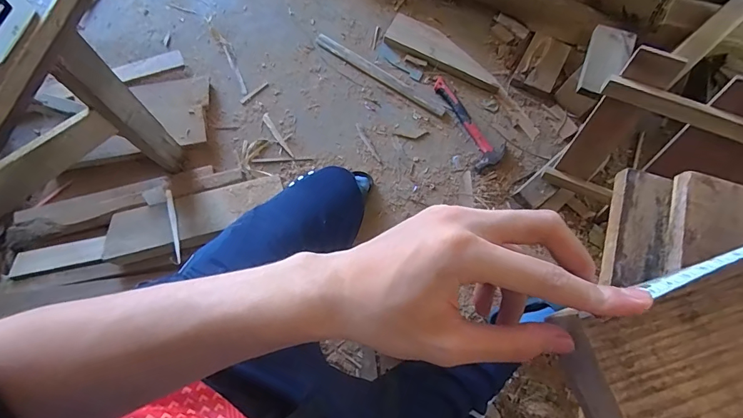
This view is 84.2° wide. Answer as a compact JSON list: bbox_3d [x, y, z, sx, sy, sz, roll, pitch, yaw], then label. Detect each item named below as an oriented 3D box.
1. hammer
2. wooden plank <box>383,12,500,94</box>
[{"bbox_3d":[0.296,-0.281,1.284,0.106,0.029,0.337,-23,73,-9],"label":"hammer"},{"bbox_3d":[0.246,-0.530,1.375,0.416,0.019,0.148,29,73,8],"label":"wooden plank"}]

